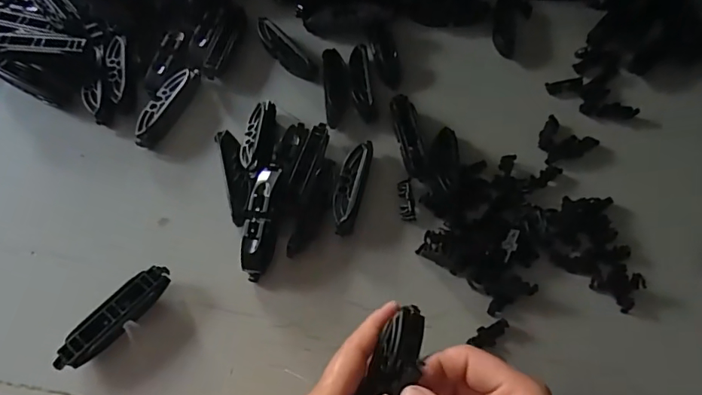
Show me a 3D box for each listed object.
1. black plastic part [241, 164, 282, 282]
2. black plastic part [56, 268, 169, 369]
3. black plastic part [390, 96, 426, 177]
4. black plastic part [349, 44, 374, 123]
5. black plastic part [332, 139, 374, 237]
[{"bbox_3d":[-0.063,0.016,0.341,0.021,0.015,0.081,6,80,0],"label":"black plastic part"},{"bbox_3d":[-0.153,0.078,0.318,0.019,0.019,0.080,36,66,15],"label":"black plastic part"},{"bbox_3d":[0.046,-0.048,0.392,0.019,0.014,0.075,-6,63,-7],"label":"black plastic part"},{"bbox_3d":[0.009,-0.100,0.415,0.018,0.013,0.072,-1,62,-4],"label":"black plastic part"},{"bbox_3d":[0.000,-0.010,0.371,0.021,0.014,0.079,13,62,3],"label":"black plastic part"}]

